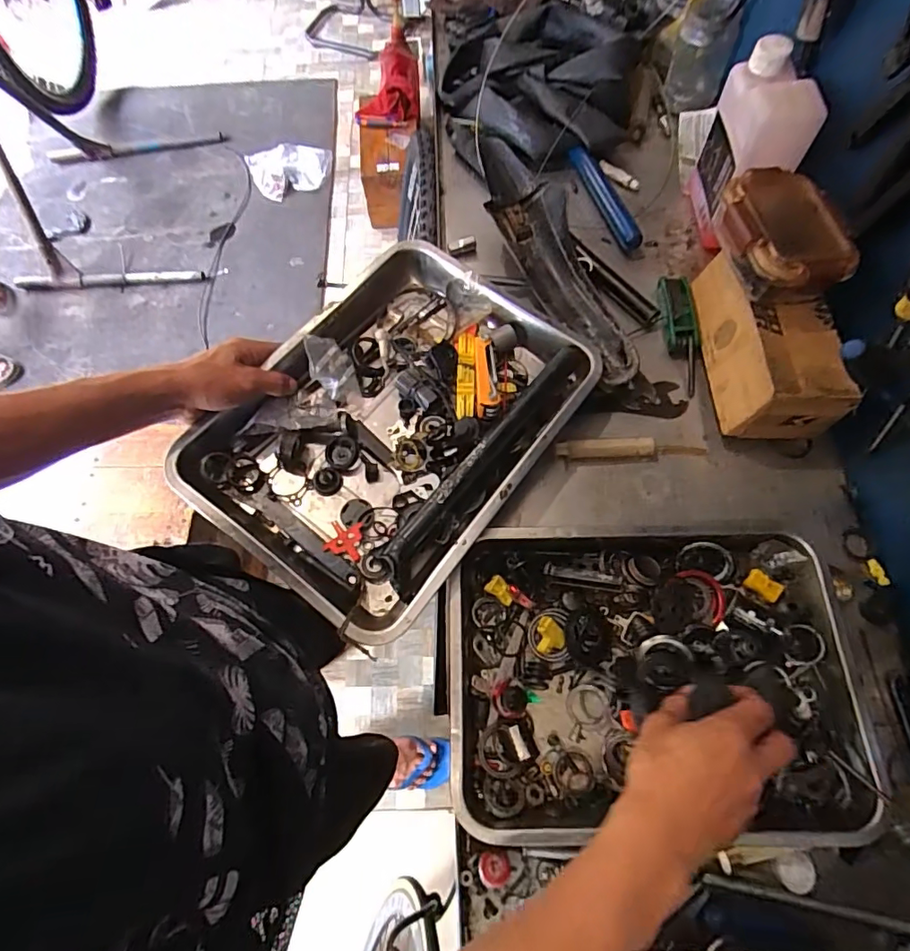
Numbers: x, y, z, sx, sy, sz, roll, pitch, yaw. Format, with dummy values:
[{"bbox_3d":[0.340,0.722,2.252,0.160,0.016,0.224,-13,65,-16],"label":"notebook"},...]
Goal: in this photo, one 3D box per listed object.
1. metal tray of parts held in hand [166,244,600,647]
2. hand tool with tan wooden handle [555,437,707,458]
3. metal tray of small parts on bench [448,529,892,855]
[{"bbox_3d":[-0.061,-0.060,0.546,0.290,0.058,0.384,34,73,14],"label":"metal tray of parts held in hand"},{"bbox_3d":[0.196,-0.031,0.571,0.163,0.016,0.020,-2,68,1],"label":"hand tool with tan wooden handle"},{"bbox_3d":[0.171,0.177,0.465,0.348,0.047,0.250,0,68,2],"label":"metal tray of small parts on bench"}]

